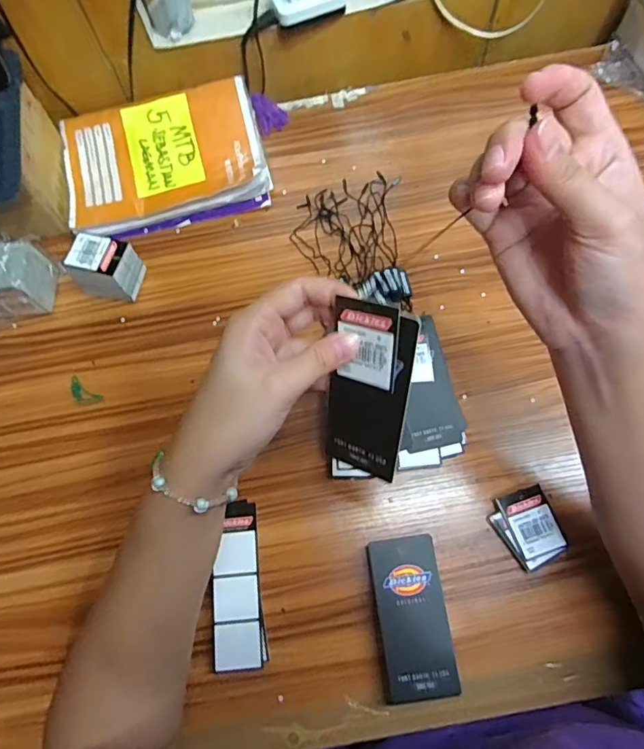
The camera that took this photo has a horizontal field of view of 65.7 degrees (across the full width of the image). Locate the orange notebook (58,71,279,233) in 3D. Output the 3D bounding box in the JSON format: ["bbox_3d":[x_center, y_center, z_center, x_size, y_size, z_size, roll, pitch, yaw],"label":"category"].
[{"bbox_3d":[-0.167,-0.232,0.524,0.203,0.014,0.153,-18,71,-3],"label":"orange notebook"}]

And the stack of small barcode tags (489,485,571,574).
[{"bbox_3d":[0.165,0.121,0.397,0.048,0.014,0.055,-27,71,-6],"label":"stack of small barcode tags"}]

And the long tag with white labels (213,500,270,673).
[{"bbox_3d":[-0.066,0.163,0.390,0.037,0.012,0.118,-8,70,0],"label":"long tag with white labels"}]

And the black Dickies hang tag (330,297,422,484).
[{"bbox_3d":[0.026,0.011,0.284,0.048,0.108,0.004,19,32,27],"label":"black Dickies hang tag"}]

